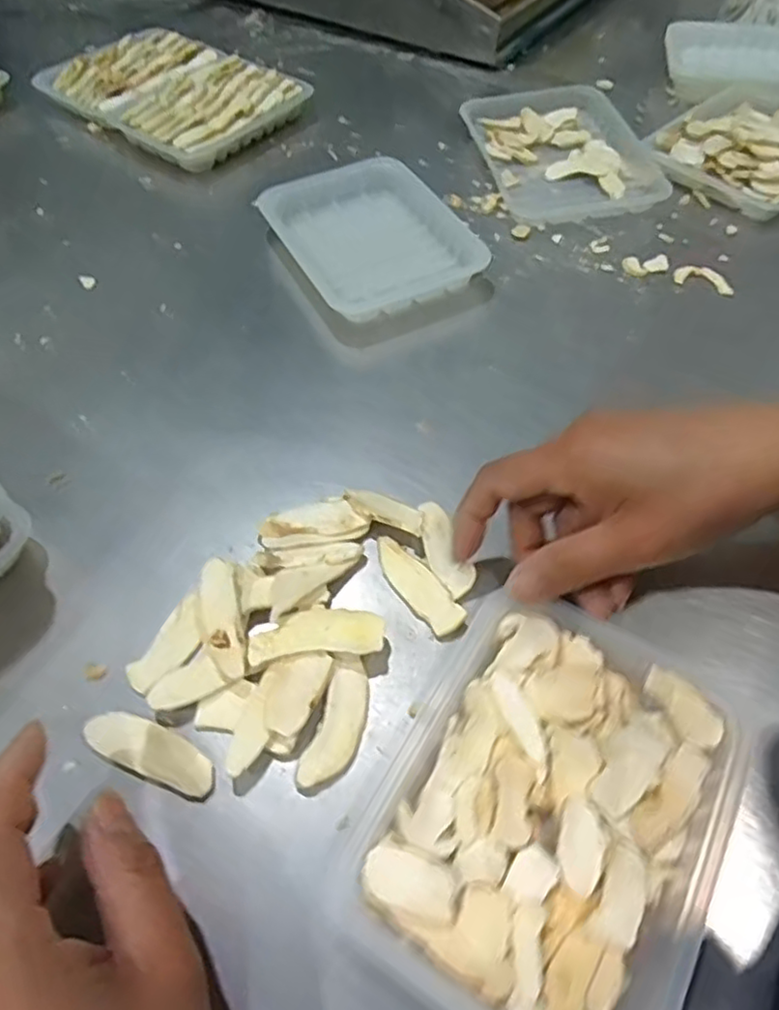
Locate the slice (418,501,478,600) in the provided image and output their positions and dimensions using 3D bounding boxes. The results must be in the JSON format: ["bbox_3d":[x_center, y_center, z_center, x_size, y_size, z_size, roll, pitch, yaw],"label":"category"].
[{"bbox_3d":[0.029,0.022,0.349,0.021,0.005,0.060,-14,56,-8],"label":"slice"}]

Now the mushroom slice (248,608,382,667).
[{"bbox_3d":[-0.035,0.062,0.316,0.063,0.006,0.026,-5,55,-2],"label":"mushroom slice"}]

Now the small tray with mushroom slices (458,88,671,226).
[{"bbox_3d":[0.148,-0.305,0.567,0.133,0.024,0.185,-12,56,-7],"label":"small tray with mushroom slices"}]

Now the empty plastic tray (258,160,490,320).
[{"bbox_3d":[-0.016,-0.205,0.497,0.124,0.025,0.154,-23,58,-14],"label":"empty plastic tray"}]

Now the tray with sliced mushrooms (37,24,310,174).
[{"bbox_3d":[-0.209,-0.400,0.636,0.227,0.034,0.159,35,63,22],"label":"tray with sliced mushrooms"}]

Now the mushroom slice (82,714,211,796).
[{"bbox_3d":[-0.108,0.110,0.295,0.064,0.004,0.021,17,57,13],"label":"mushroom slice"}]

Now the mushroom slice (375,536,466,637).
[{"bbox_3d":[0.014,0.040,0.339,0.018,0.006,0.063,-33,61,-20],"label":"mushroom slice"}]

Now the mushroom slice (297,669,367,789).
[{"bbox_3d":[-0.023,0.101,0.297,0.020,0.006,0.055,14,57,11],"label":"mushroom slice"}]

